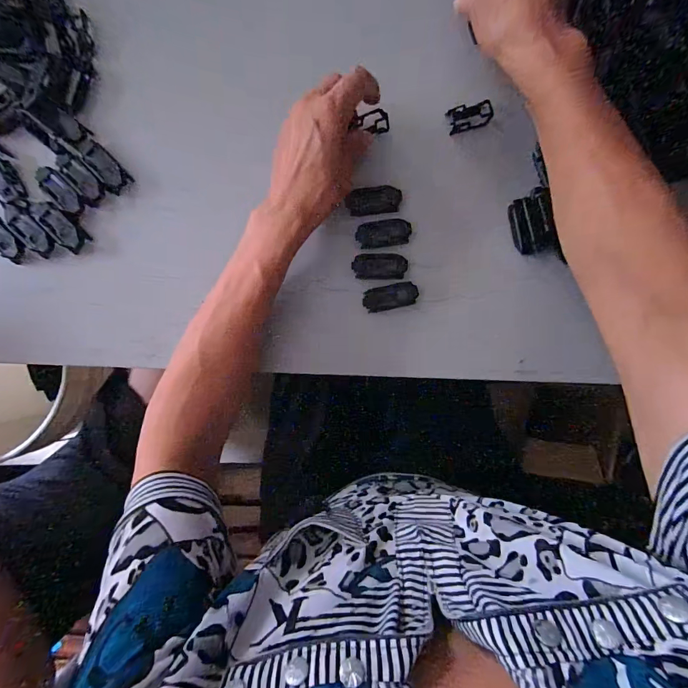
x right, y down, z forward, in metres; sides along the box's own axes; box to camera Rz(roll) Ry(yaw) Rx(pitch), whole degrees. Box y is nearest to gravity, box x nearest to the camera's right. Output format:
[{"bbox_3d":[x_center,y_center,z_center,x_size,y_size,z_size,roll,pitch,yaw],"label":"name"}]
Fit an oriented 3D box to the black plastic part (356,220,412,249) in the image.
[{"bbox_3d":[0.037,-0.103,0.342,0.050,0.005,0.023,-7,89,0],"label":"black plastic part"}]

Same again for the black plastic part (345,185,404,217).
[{"bbox_3d":[0.028,-0.129,0.333,0.050,0.004,0.023,-8,112,-4],"label":"black plastic part"}]

